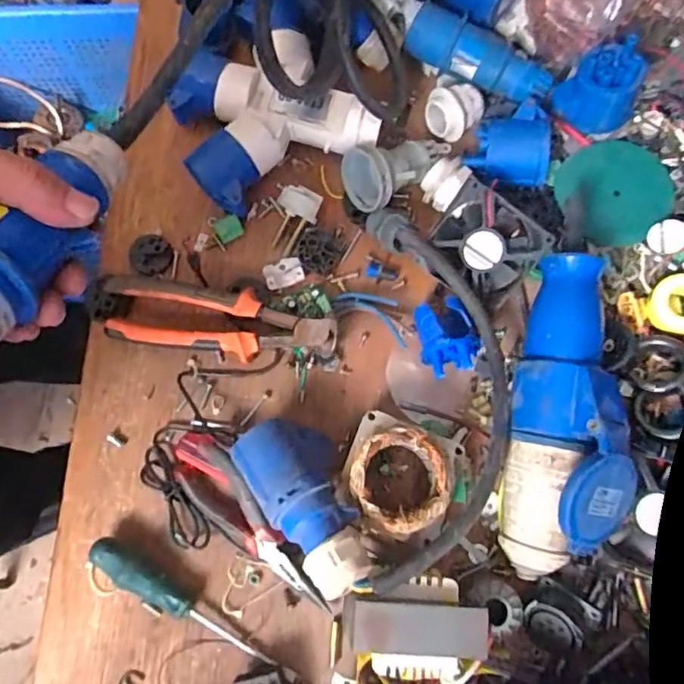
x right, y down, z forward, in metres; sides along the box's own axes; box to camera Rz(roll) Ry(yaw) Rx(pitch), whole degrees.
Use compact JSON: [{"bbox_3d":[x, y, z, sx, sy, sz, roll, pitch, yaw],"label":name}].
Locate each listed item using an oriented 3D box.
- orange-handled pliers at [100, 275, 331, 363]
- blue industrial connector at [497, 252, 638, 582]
[{"bbox_3d":[-0.103,-0.016,0.466,0.183,0.018,0.054,9,96,6],"label":"orange-handled pliers"},{"bbox_3d":[0.163,0.049,0.400,0.078,0.054,0.219,6,78,1],"label":"blue industrial connector"}]

